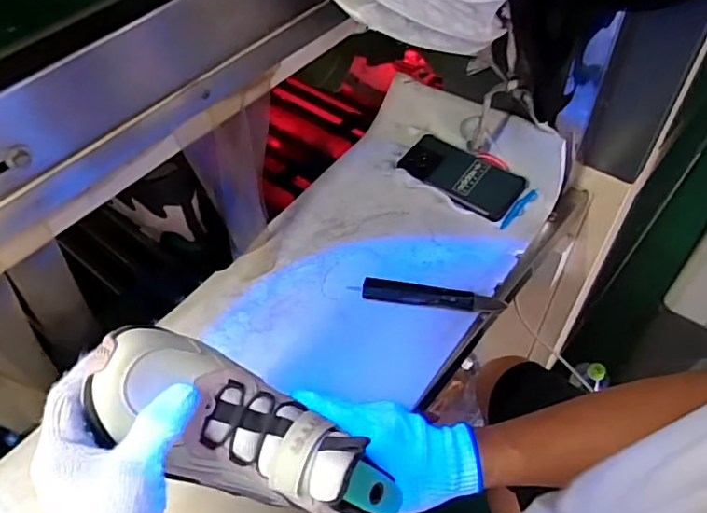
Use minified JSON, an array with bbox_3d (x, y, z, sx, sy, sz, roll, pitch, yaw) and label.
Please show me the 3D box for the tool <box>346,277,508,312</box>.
[{"bbox_3d":[0.088,0.045,0.671,0.176,0.016,0.030,9,53,9],"label":"tool"}]

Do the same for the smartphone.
[{"bbox_3d":[0.147,-0.114,0.778,0.166,0.013,0.081,31,68,23],"label":"smartphone"}]

